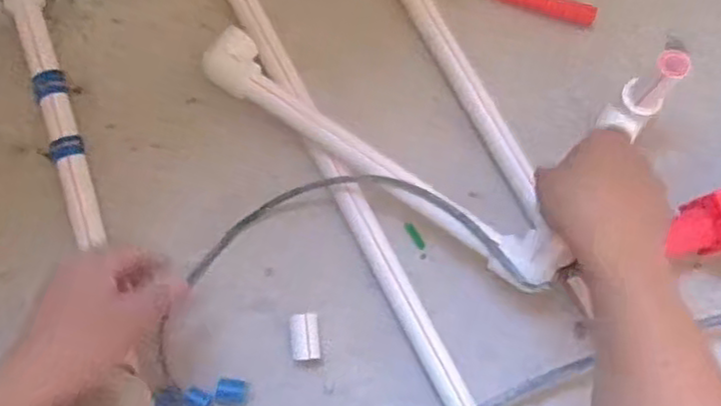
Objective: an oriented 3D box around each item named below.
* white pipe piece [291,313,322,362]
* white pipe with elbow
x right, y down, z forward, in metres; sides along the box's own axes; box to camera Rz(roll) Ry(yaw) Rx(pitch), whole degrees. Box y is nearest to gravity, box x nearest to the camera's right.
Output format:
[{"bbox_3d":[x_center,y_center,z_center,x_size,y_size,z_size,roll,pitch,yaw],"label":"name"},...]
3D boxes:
[{"bbox_3d":[-0.047,0.117,0.601,0.024,0.024,0.040,-4,77,-2],"label":"white pipe piece"},{"bbox_3d":[0.015,-0.035,0.617,0.352,0.062,0.050,35,78,7],"label":"white pipe with elbow"}]

